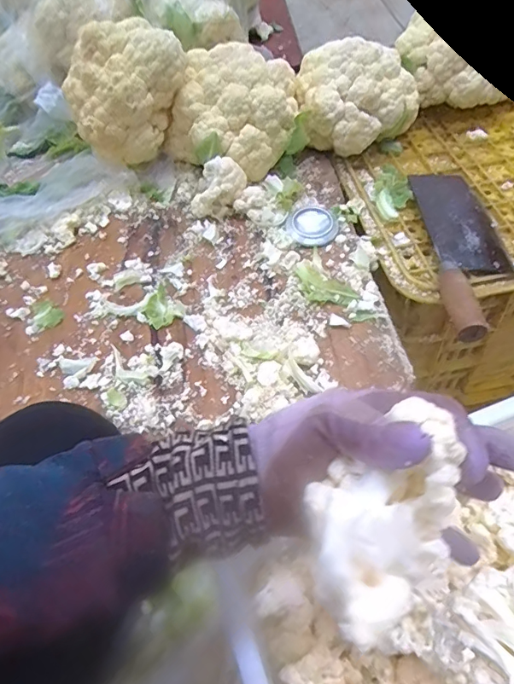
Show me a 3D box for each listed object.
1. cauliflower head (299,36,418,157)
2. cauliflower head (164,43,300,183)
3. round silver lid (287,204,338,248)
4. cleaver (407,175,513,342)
[{"bbox_3d":[0.141,-0.337,0.673,0.168,0.120,0.136,-6,54,0],"label":"cauliflower head"},{"bbox_3d":[-0.026,-0.309,0.654,0.155,0.126,0.171,27,61,22],"label":"cauliflower head"},{"bbox_3d":[0.068,-0.146,0.592,0.061,0.005,0.074,-4,54,2],"label":"round silver lid"},{"bbox_3d":[0.241,-0.115,0.551,0.089,0.040,0.278,-1,54,4],"label":"cleaver"}]

